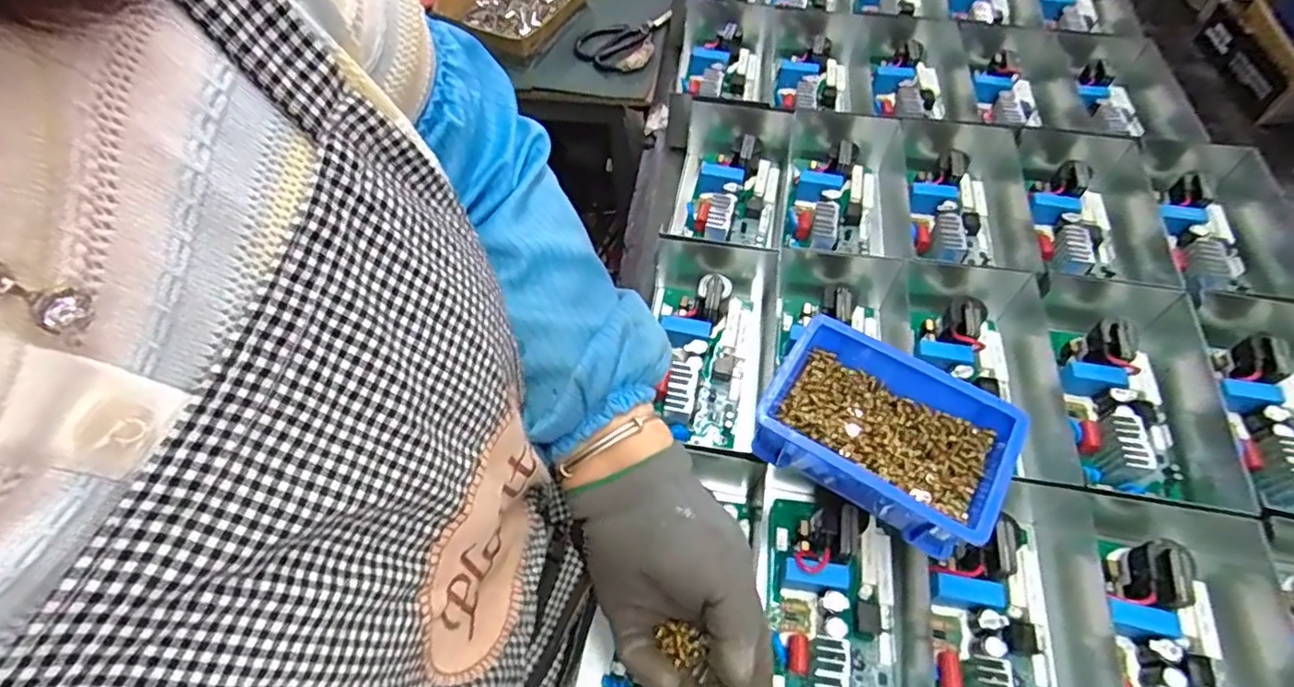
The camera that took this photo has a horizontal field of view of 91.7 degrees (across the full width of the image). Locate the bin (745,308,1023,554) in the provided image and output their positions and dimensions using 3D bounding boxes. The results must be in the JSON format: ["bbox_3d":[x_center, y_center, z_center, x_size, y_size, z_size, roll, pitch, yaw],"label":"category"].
[{"bbox_3d":[0.151,0.060,0.409,0.151,0.052,0.099,28,62,19],"label":"bin"}]

